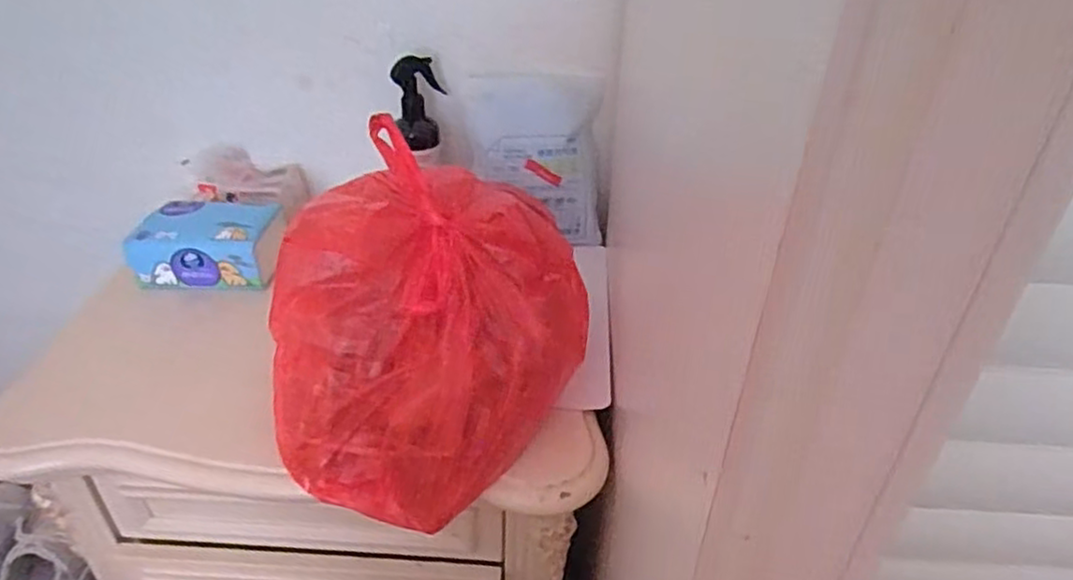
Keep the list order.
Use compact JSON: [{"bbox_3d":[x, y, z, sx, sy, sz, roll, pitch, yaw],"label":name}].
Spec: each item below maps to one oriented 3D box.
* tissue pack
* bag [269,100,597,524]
[{"bbox_3d":[-0.351,-0.050,0.741,0.137,0.061,0.100,5,35,5],"label":"tissue pack"},{"bbox_3d":[-0.100,0.029,0.552,0.231,0.188,0.232,30,43,34],"label":"bag"}]

